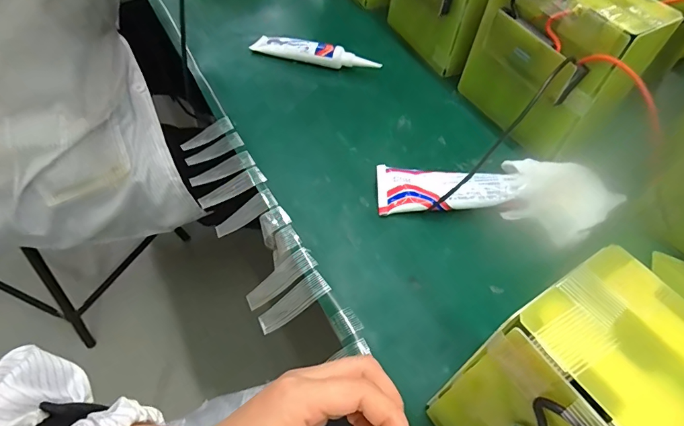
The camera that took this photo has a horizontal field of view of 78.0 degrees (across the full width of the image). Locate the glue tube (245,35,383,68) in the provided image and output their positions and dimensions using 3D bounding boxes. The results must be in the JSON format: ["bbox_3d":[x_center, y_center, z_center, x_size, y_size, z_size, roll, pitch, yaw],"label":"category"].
[{"bbox_3d":[-0.033,-0.191,0.504,0.153,0.026,0.030,17,54,8],"label":"glue tube"}]

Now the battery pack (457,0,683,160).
[{"bbox_3d":[0.200,-0.149,0.413,0.099,0.139,0.152,-31,61,-24],"label":"battery pack"}]

